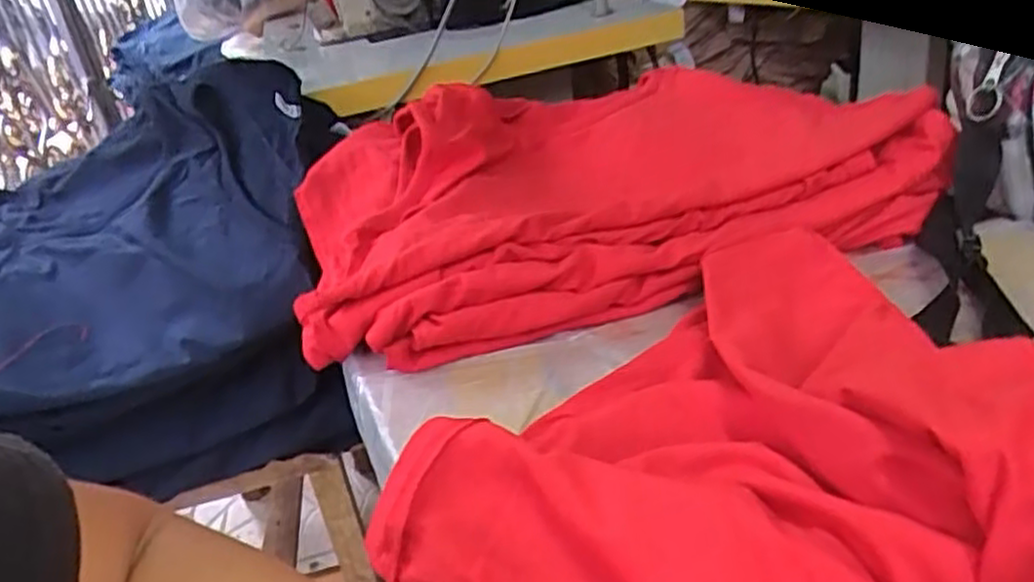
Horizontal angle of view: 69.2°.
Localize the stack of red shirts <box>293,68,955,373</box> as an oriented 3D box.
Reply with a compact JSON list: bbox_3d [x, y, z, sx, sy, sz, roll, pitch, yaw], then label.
[{"bbox_3d":[0.055,-0.103,0.652,0.486,0.092,0.341,-12,30,-7],"label":"stack of red shirts"}]

